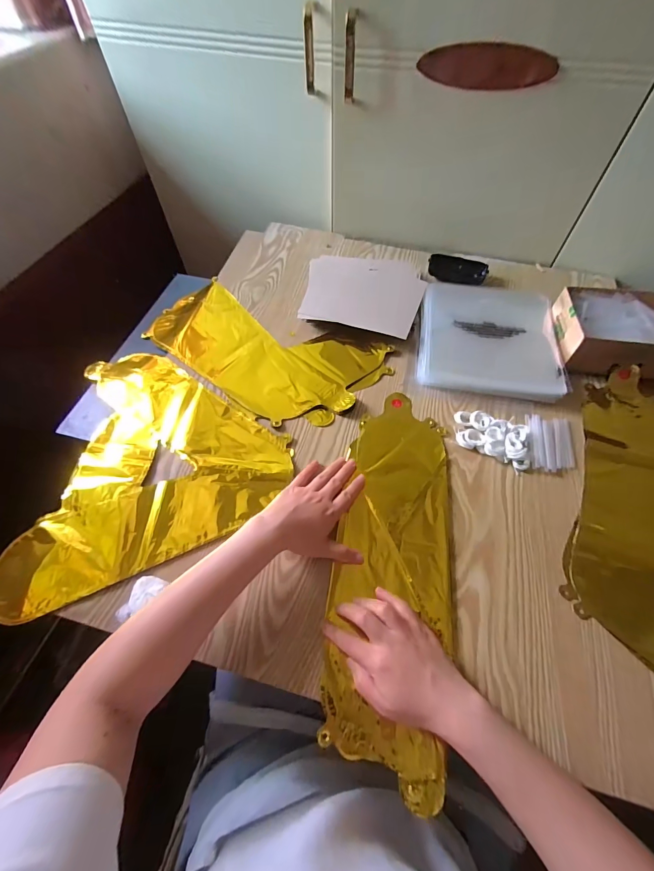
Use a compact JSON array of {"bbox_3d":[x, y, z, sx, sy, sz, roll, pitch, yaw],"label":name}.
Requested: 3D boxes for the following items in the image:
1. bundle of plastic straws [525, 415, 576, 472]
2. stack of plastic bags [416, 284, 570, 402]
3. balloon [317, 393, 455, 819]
[{"bbox_3d":[0.312,0.008,0.498,0.063,0.013,0.092,11,60,8],"label":"bundle of plastic straws"},{"bbox_3d":[0.263,-0.165,0.593,0.211,0.025,0.230,8,60,5],"label":"stack of plastic bags"},{"bbox_3d":[0.083,0.135,0.436,0.133,0.009,0.438,8,58,6],"label":"balloon"}]

